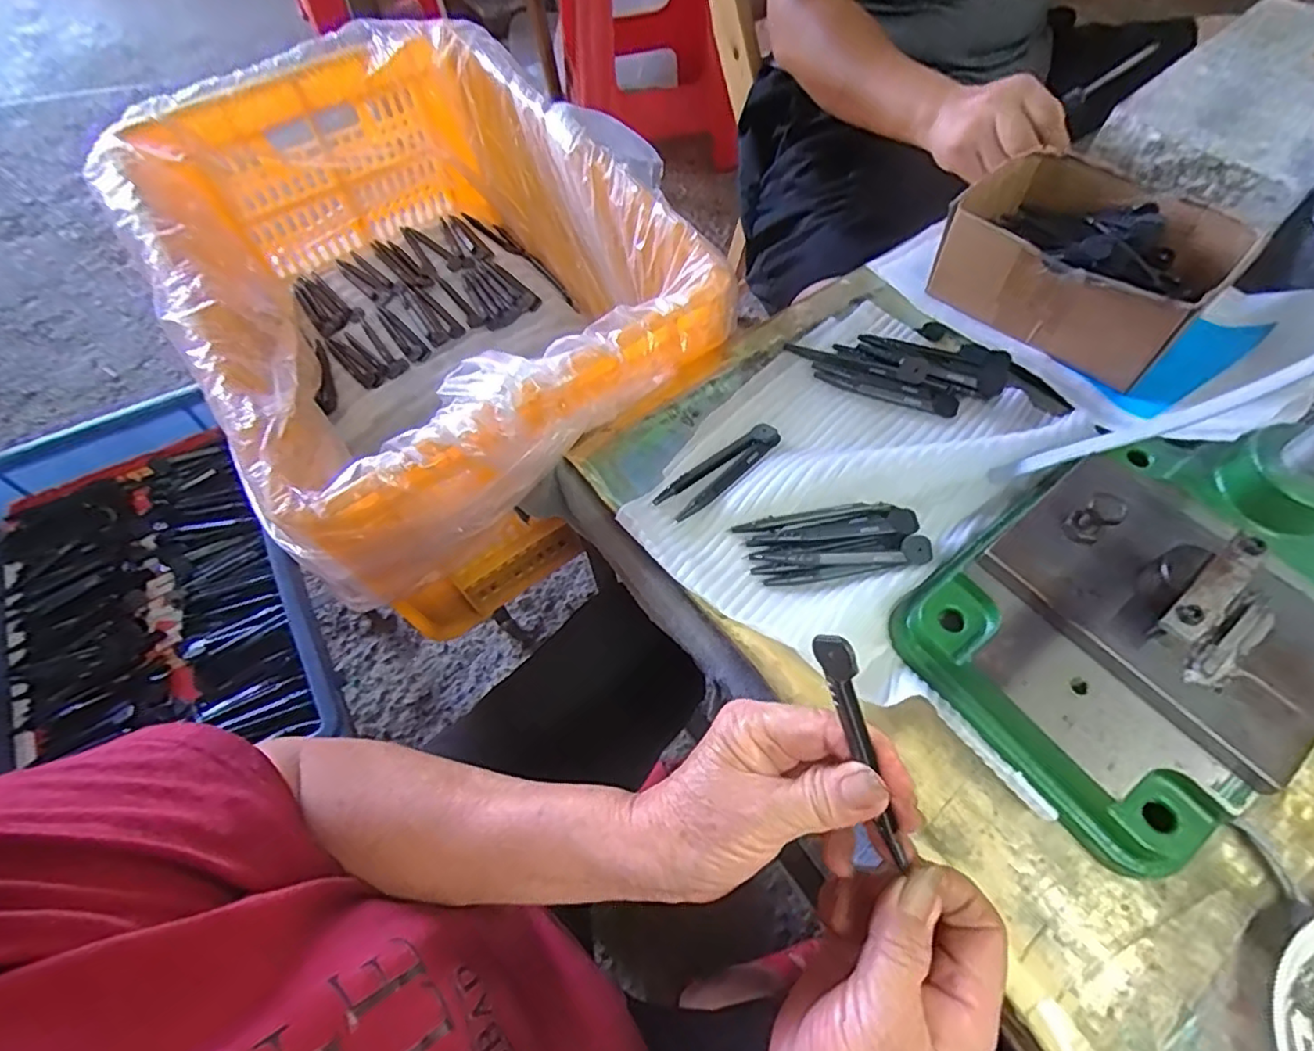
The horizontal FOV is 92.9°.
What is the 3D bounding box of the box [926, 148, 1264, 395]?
[{"bbox_3d":[0.300,-0.188,0.445,0.129,0.071,0.164,-38,67,-18],"label":"box"}]

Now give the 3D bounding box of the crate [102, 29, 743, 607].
[{"bbox_3d":[-0.195,-0.211,0.571,0.380,0.201,0.491,-30,65,-14],"label":"crate"}]

